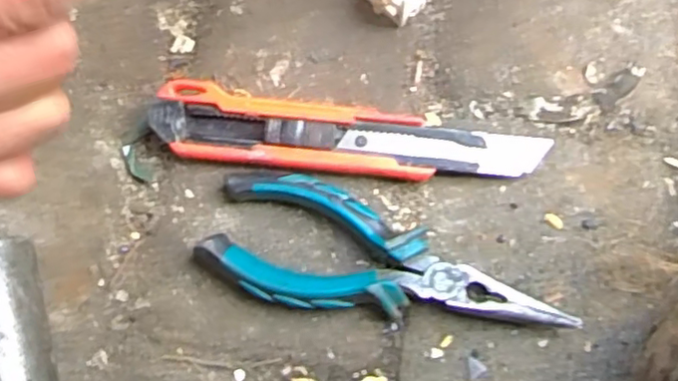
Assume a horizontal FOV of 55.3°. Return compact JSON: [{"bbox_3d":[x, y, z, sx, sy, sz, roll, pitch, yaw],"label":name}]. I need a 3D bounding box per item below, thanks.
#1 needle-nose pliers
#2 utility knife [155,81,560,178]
[{"bbox_3d":[0.018,0.034,0.285,0.153,0.019,0.053,17,75,7],"label":"needle-nose pliers"},{"bbox_3d":[0.003,-0.025,0.302,0.175,0.020,0.033,5,73,4],"label":"utility knife"}]

